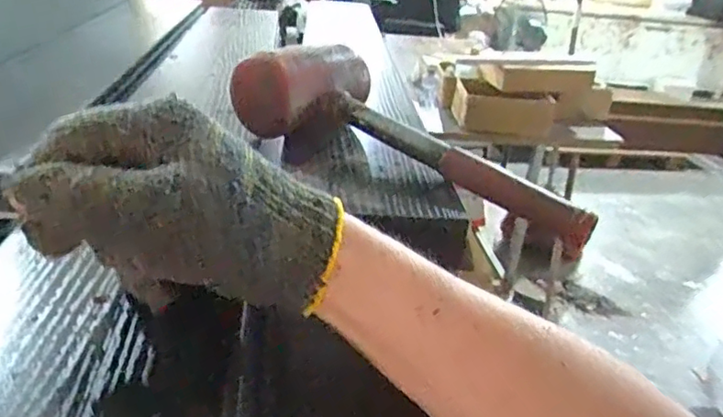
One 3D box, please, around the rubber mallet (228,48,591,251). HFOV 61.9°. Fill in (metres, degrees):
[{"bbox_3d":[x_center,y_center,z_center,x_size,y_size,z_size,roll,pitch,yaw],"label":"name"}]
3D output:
[{"bbox_3d":[0.035,-0.048,0.449,0.280,0.062,0.102,31,31,17],"label":"rubber mallet"}]

